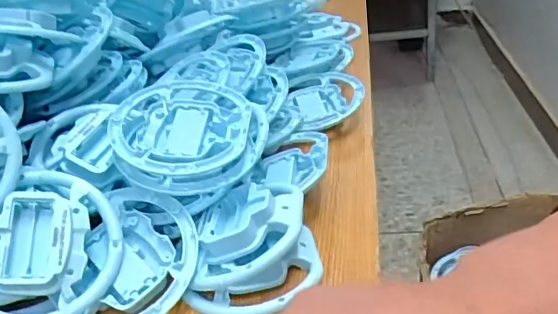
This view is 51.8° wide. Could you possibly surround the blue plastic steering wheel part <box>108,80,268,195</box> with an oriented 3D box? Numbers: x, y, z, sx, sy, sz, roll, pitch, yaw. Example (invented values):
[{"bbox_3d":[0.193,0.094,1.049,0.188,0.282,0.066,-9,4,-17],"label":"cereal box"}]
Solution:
[{"bbox_3d":[-0.067,-0.017,0.430,0.110,0.023,0.104,1,46,-1],"label":"blue plastic steering wheel part"}]

